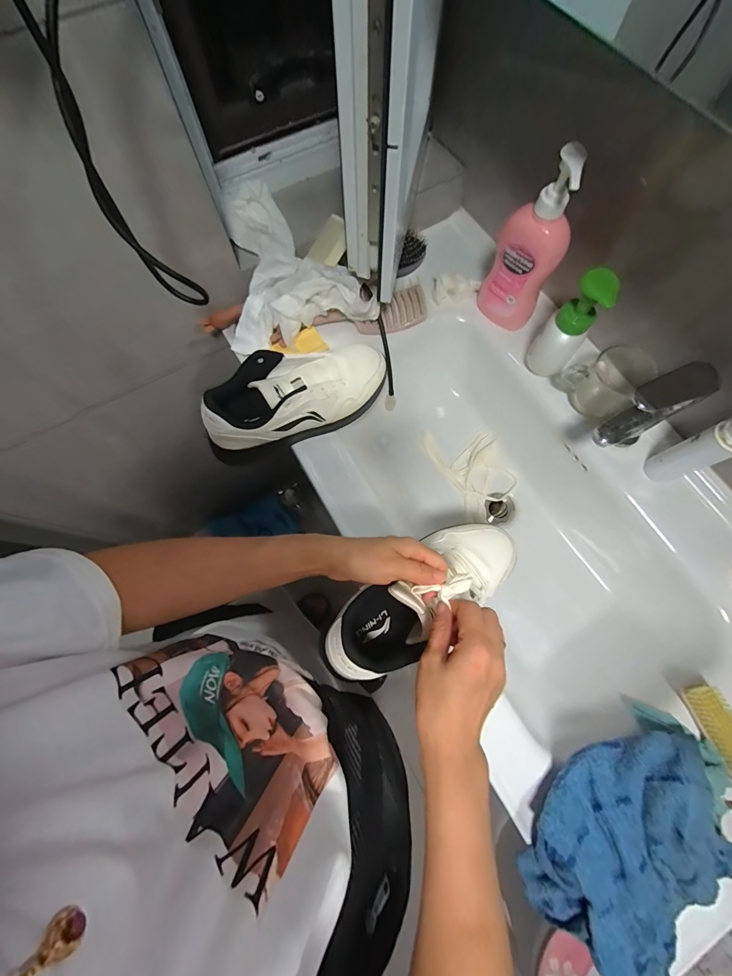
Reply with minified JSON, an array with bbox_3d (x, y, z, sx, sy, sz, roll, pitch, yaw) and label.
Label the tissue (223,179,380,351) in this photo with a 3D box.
[{"bbox_3d":[-0.122,-0.356,0.569,0.226,0.078,0.232,-14,74,-3],"label":"tissue"}]

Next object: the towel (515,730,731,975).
[{"bbox_3d":[0.291,0.379,0.388,0.251,0.061,0.165,-24,74,-6],"label":"towel"}]

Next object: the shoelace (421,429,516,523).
[{"bbox_3d":[0.191,-0.044,0.658,0.132,0.036,0.186,-33,76,-8],"label":"shoelace"}]

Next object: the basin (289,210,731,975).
[{"bbox_3d":[0.231,0.029,0.611,0.479,0.197,0.917,-29,75,-7],"label":"basin"}]

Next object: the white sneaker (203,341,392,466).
[{"bbox_3d":[-0.095,-0.131,0.508,0.271,0.104,0.094,-28,75,-7],"label":"white sneaker"}]

